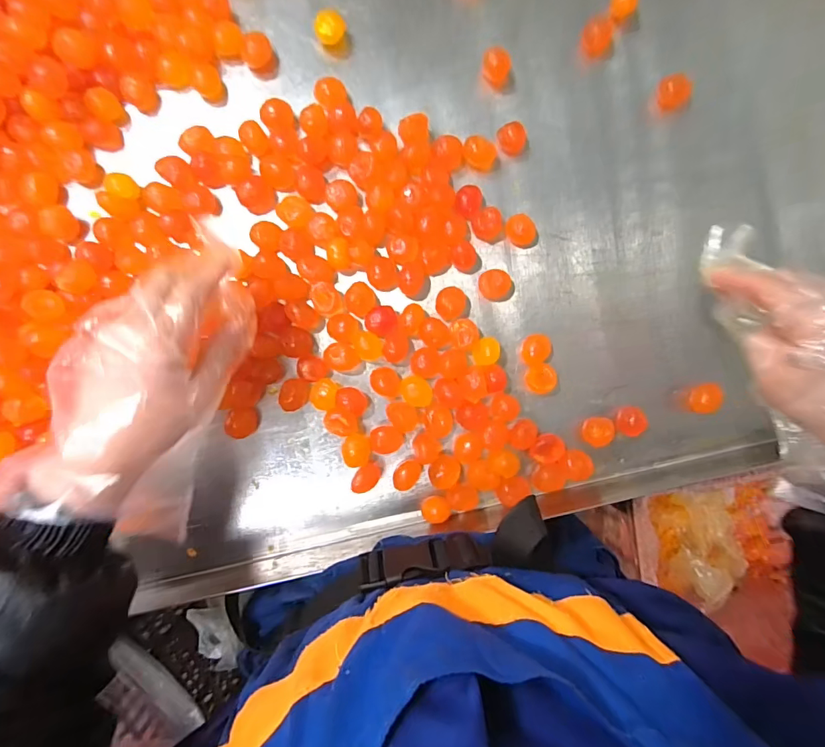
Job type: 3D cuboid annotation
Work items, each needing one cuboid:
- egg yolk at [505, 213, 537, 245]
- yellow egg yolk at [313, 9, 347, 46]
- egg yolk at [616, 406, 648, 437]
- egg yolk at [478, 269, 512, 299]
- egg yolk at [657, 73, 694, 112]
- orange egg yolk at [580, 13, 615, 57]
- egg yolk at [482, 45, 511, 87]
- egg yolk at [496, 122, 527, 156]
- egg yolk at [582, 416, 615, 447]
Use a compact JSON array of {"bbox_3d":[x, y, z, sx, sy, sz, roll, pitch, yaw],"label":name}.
[{"bbox_3d":[0.091,-0.120,0.380,0.026,0.015,0.024,0,89,-5],"label":"egg yolk"},{"bbox_3d":[-0.067,-0.282,0.373,0.024,0.017,0.021,-6,89,-5],"label":"yellow egg yolk"},{"bbox_3d":[0.182,0.040,0.380,0.018,0.019,0.024,-6,89,-5],"label":"egg yolk"},{"bbox_3d":[0.068,-0.073,0.376,0.026,0.015,0.023,-23,91,-5],"label":"egg yolk"},{"bbox_3d":[0.224,-0.241,0.391,0.027,0.015,0.028,0,89,-5],"label":"egg yolk"},{"bbox_3d":[0.159,-0.287,0.387,0.027,0.017,0.026,-5,89,-5],"label":"orange egg yolk"},{"bbox_3d":[0.069,-0.255,0.379,0.023,0.020,0.021,0,89,-5],"label":"egg yolk"},{"bbox_3d":[0.084,-0.199,0.381,0.025,0.013,0.024,0,89,-5],"label":"egg yolk"},{"bbox_3d":[0.154,0.048,0.378,0.022,0.015,0.023,0,89,-5],"label":"egg yolk"}]

